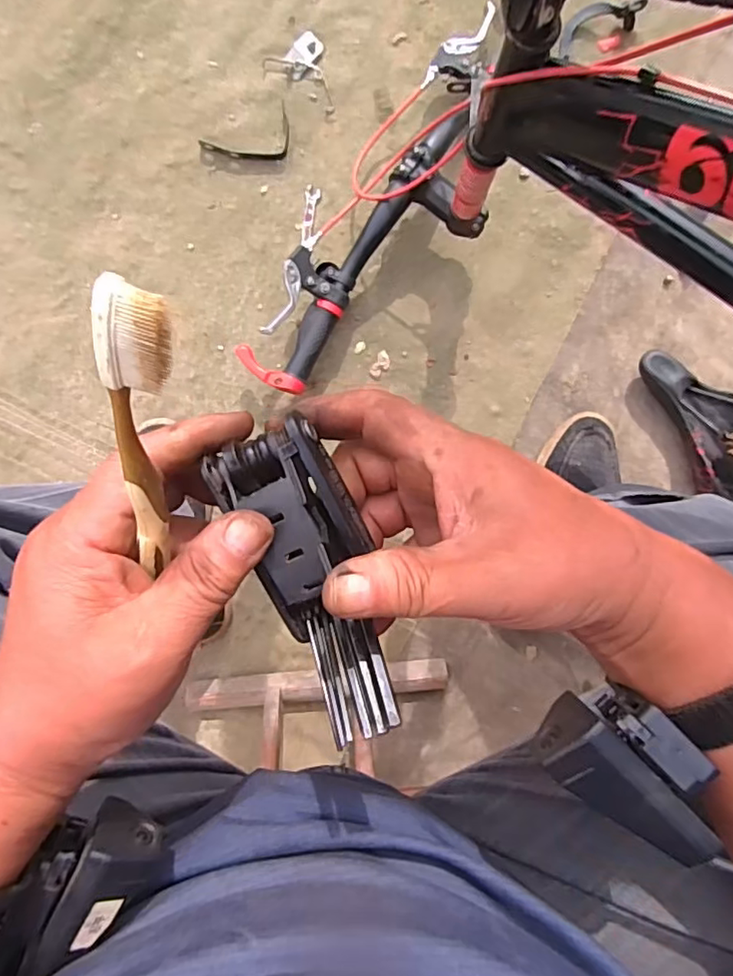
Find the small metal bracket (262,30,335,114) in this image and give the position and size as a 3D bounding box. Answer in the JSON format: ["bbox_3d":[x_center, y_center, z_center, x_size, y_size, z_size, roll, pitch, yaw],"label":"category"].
[{"bbox_3d":[-0.071,-0.504,0.686,0.093,0.009,0.066,25,93,-8],"label":"small metal bracket"}]

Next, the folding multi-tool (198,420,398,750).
[{"bbox_3d":[-0.020,0.035,0.223,0.046,0.028,0.114,-19,87,-4],"label":"folding multi-tool"}]

